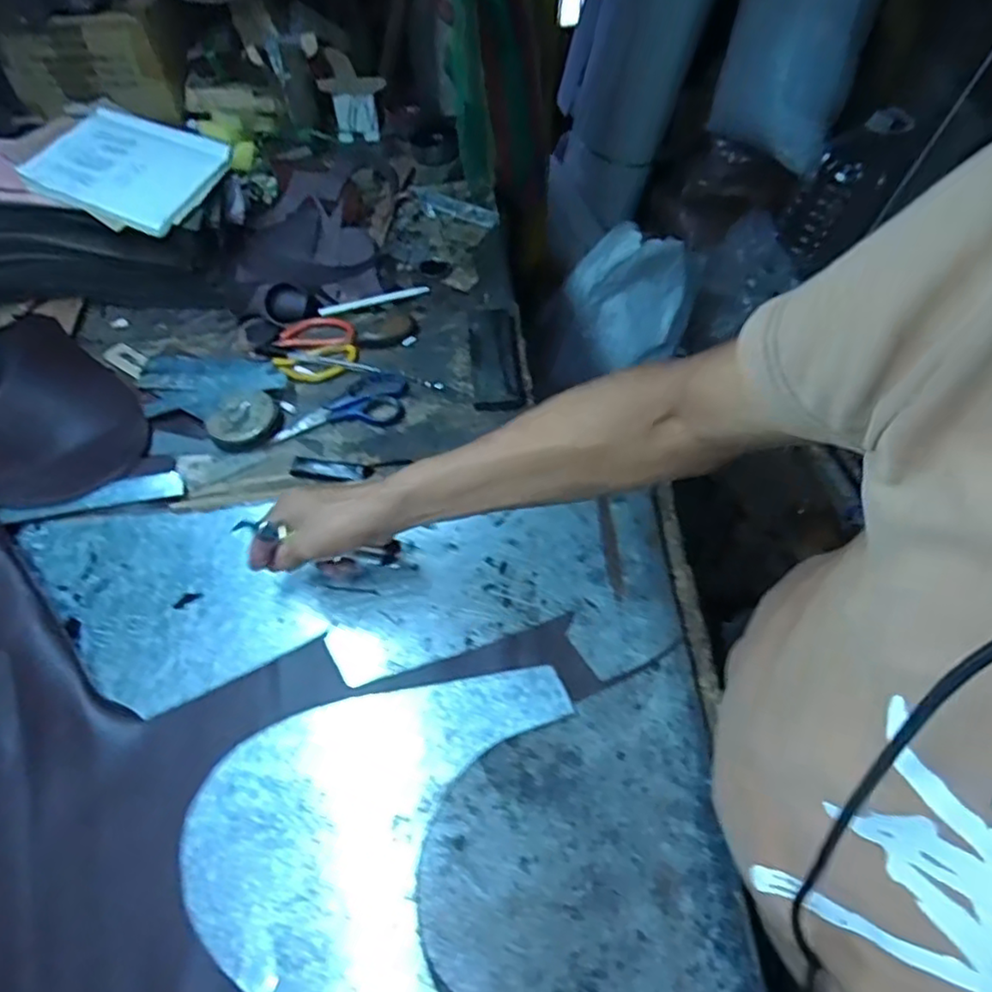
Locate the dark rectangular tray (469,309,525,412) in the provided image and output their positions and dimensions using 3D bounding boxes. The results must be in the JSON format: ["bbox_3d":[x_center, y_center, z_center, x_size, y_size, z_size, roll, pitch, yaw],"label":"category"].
[{"bbox_3d":[-0.001,-0.164,0.761,0.053,0.018,0.162,-4,58,0],"label":"dark rectangular tray"}]

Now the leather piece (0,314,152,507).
[{"bbox_3d":[-0.540,-0.069,0.692,0.238,0.049,0.273,37,66,22],"label":"leather piece"}]

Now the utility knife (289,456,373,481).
[{"bbox_3d":[-0.179,-0.027,0.702,0.087,0.007,0.024,9,59,8],"label":"utility knife"}]

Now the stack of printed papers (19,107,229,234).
[{"bbox_3d":[-0.452,-0.404,0.793,0.211,0.014,0.170,20,63,5],"label":"stack of printed papers"}]

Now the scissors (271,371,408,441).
[{"bbox_3d":[-0.174,-0.102,0.735,0.147,0.004,0.074,-12,58,-5],"label":"scissors"}]

